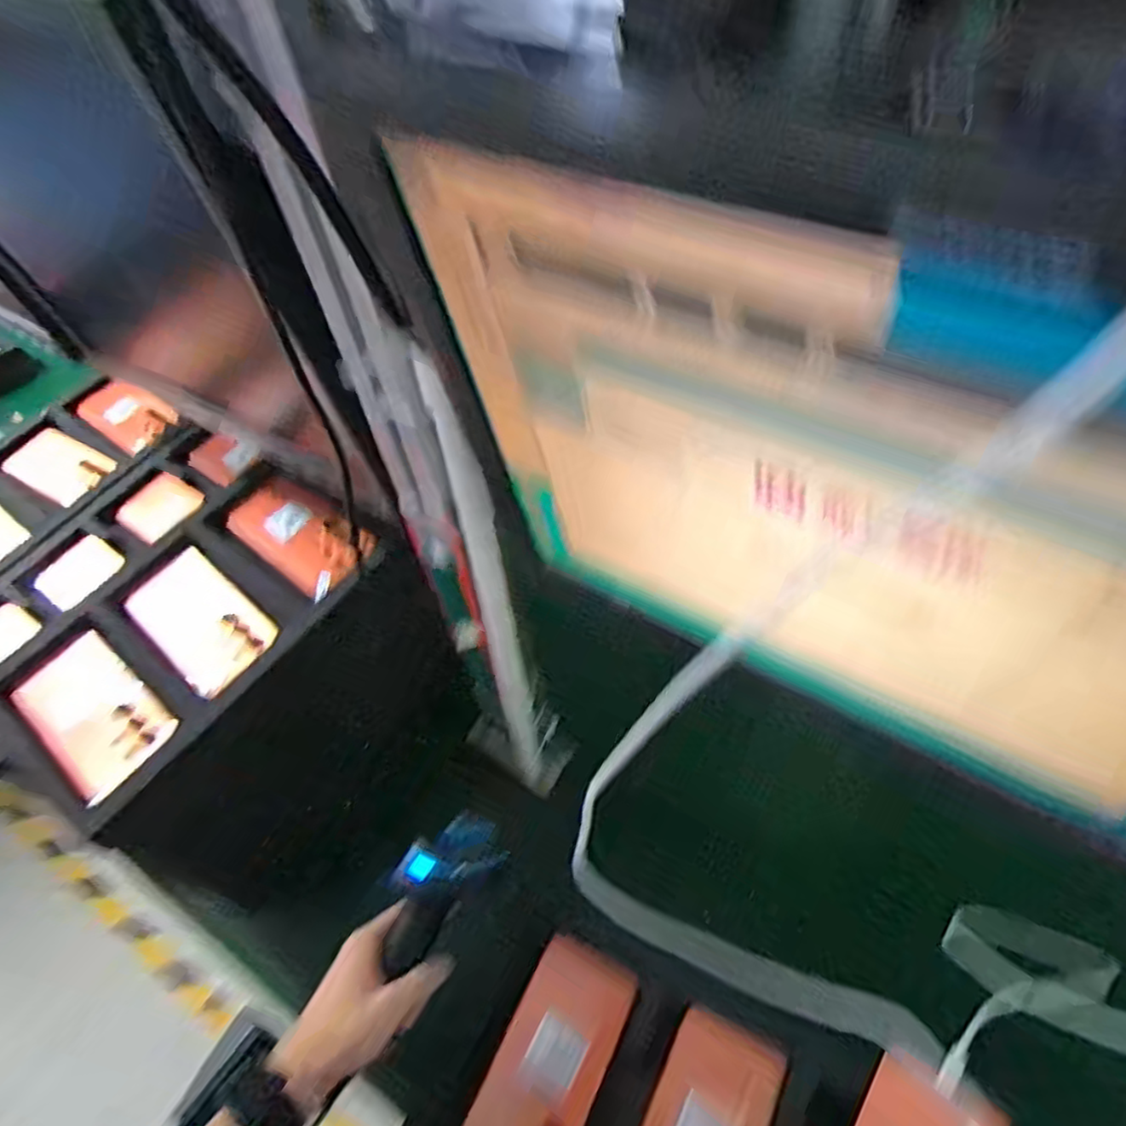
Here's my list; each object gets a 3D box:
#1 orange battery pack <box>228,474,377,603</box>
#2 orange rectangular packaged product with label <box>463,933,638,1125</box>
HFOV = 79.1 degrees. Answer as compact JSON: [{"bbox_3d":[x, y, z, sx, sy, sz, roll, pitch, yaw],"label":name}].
[{"bbox_3d":[-0.281,-0.031,0.733,0.187,0.026,0.089,35,76,26],"label":"orange battery pack"},{"bbox_3d":[-0.014,0.382,0.507,0.077,0.016,0.178,22,60,18],"label":"orange rectangular packaged product with label"}]

